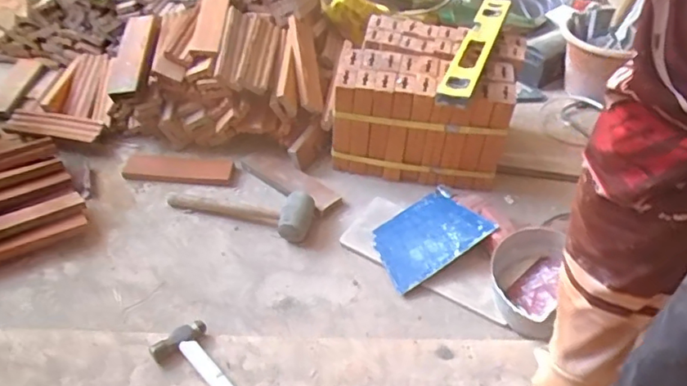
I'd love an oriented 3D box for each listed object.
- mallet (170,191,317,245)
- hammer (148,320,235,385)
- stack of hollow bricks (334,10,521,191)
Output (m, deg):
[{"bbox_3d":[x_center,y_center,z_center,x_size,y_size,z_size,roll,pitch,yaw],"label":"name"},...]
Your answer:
[{"bbox_3d":[-0.199,0.016,1.129,0.296,0.052,0.104,15,45,13],"label":"mallet"},{"bbox_3d":[-0.191,0.294,0.843,0.084,0.027,0.251,-30,52,-29],"label":"hammer"},{"bbox_3d":[0.181,-0.187,1.209,0.326,0.238,0.297,14,45,13],"label":"stack of hollow bricks"}]

